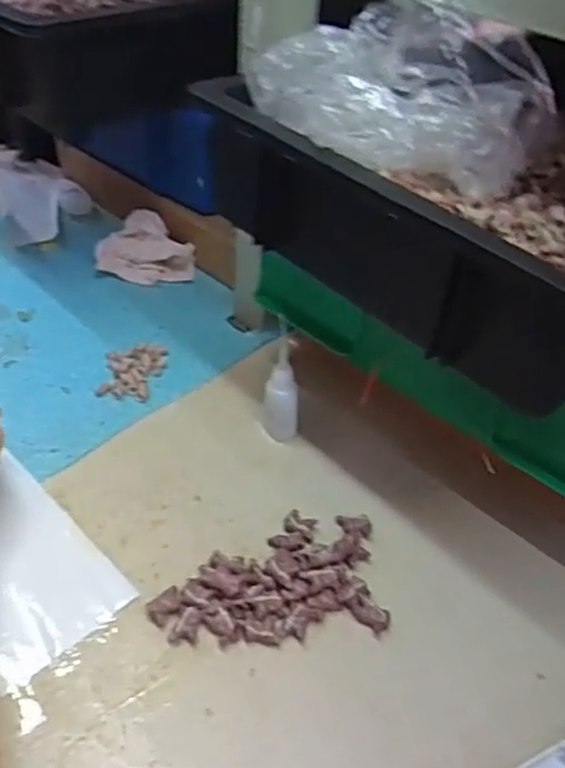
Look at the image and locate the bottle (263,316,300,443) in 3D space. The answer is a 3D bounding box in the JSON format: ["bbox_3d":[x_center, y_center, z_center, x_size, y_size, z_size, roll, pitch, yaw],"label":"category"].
[{"bbox_3d":[0.000,0.000,0.565,0.021,0.104,0.029,-13,45,-18],"label":"bottle"}]

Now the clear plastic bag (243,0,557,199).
[{"bbox_3d":[0.075,-0.177,0.451,0.144,0.087,0.143,30,48,26],"label":"clear plastic bag"}]

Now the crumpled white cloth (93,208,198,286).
[{"bbox_3d":[-0.144,-0.144,0.752,0.098,0.047,0.070,-7,43,-12],"label":"crumpled white cloth"}]

